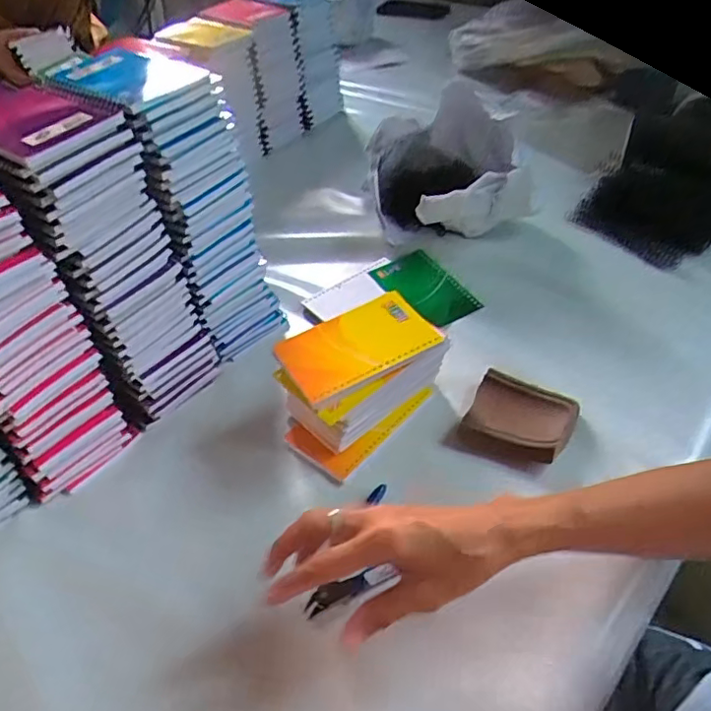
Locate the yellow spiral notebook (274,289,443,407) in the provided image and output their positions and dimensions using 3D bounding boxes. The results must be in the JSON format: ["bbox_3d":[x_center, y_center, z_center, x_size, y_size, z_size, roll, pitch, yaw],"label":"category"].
[{"bbox_3d":[0.005,-0.011,0.512,0.132,0.012,0.083,-24,46,-17],"label":"yellow spiral notebook"}]

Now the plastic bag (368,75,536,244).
[{"bbox_3d":[0.118,-0.234,0.741,0.196,0.134,0.180,-4,44,3],"label":"plastic bag"}]

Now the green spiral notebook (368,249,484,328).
[{"bbox_3d":[0.080,-0.081,0.687,0.078,0.010,0.135,-24,46,-17],"label":"green spiral notebook"}]

